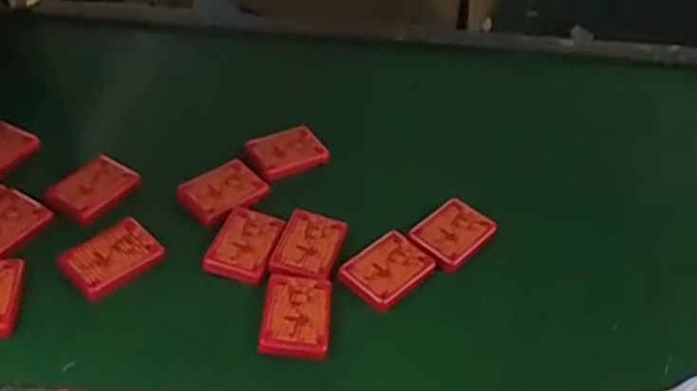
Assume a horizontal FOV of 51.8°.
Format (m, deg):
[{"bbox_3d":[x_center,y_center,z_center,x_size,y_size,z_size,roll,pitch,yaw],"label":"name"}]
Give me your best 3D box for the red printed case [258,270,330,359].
[{"bbox_3d":[-0.044,0.097,0.606,0.055,0.025,0.076,5,39,-2],"label":"red printed case"}]

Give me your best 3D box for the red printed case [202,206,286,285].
[{"bbox_3d":[-0.096,0.045,0.662,0.056,0.024,0.074,14,40,9],"label":"red printed case"}]

